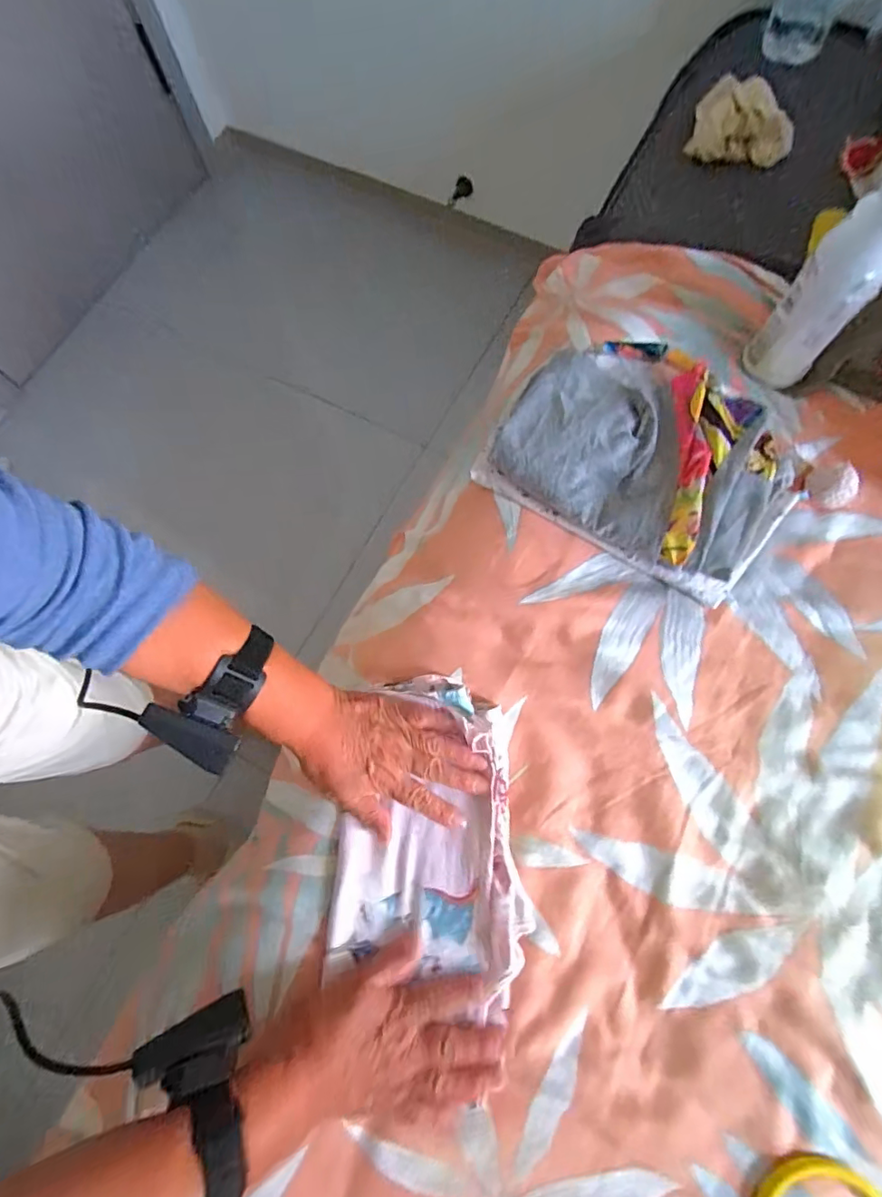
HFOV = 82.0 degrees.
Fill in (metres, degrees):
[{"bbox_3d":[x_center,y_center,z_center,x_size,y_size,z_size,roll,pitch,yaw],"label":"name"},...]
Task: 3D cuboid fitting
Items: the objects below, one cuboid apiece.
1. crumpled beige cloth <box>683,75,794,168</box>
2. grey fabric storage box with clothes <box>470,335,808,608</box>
[{"bbox_3d":[0.393,-0.613,0.656,0.129,0.039,0.105,28,78,8],"label":"crumpled beige cloth"},{"bbox_3d":[0.187,-0.130,0.472,0.250,0.068,0.167,35,79,9],"label":"grey fabric storage box with clothes"}]

